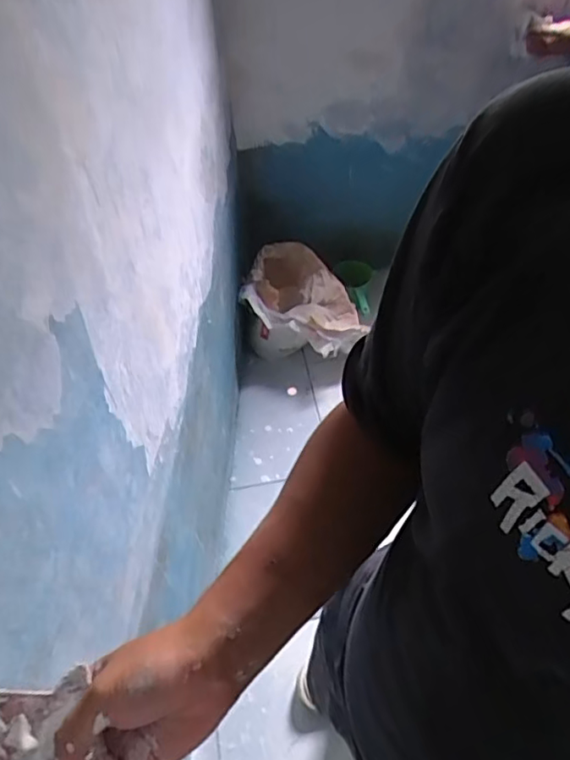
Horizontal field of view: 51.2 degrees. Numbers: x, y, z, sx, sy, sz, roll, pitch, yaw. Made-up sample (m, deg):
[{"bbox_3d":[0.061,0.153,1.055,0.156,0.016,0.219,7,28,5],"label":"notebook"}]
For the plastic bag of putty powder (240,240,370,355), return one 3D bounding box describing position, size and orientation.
[{"bbox_3d":[0.065,-0.247,1.925,0.377,0.277,0.303,4,56,6],"label":"plastic bag of putty powder"}]

